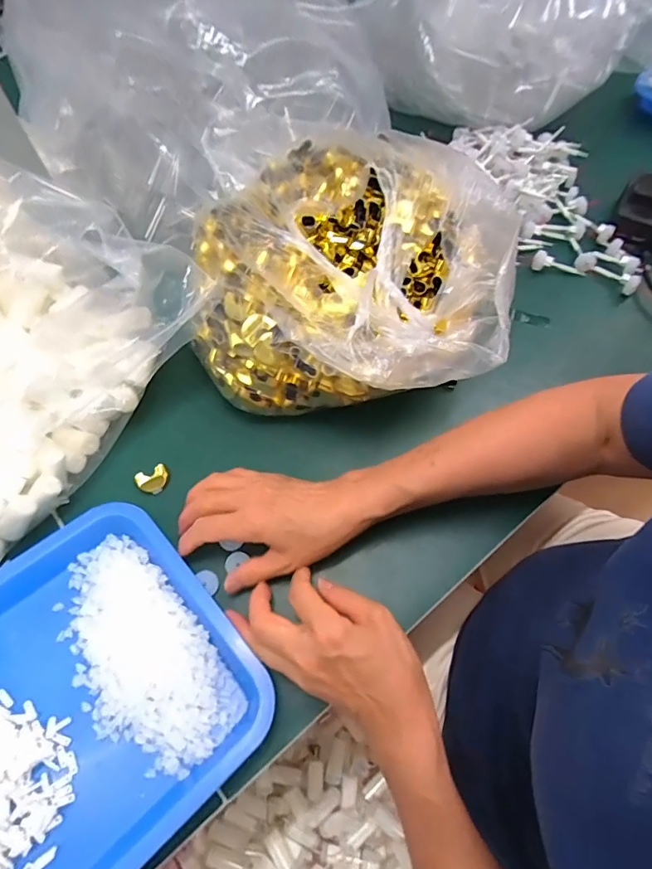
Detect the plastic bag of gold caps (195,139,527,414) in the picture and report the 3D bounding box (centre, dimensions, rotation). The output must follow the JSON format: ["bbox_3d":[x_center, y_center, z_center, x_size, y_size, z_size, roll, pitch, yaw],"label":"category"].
[{"bbox_3d":[0.022,-0.154,0.441,0.263,0.112,0.263,9,61,3],"label":"plastic bag of gold caps"}]

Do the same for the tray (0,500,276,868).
[{"bbox_3d":[-0.205,0.204,0.335,0.286,0.029,0.230,-40,70,-21],"label":"tray"}]

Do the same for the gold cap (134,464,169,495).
[{"bbox_3d":[-0.155,0.040,0.431,0.027,0.016,0.019,-28,66,-16],"label":"gold cap"}]

